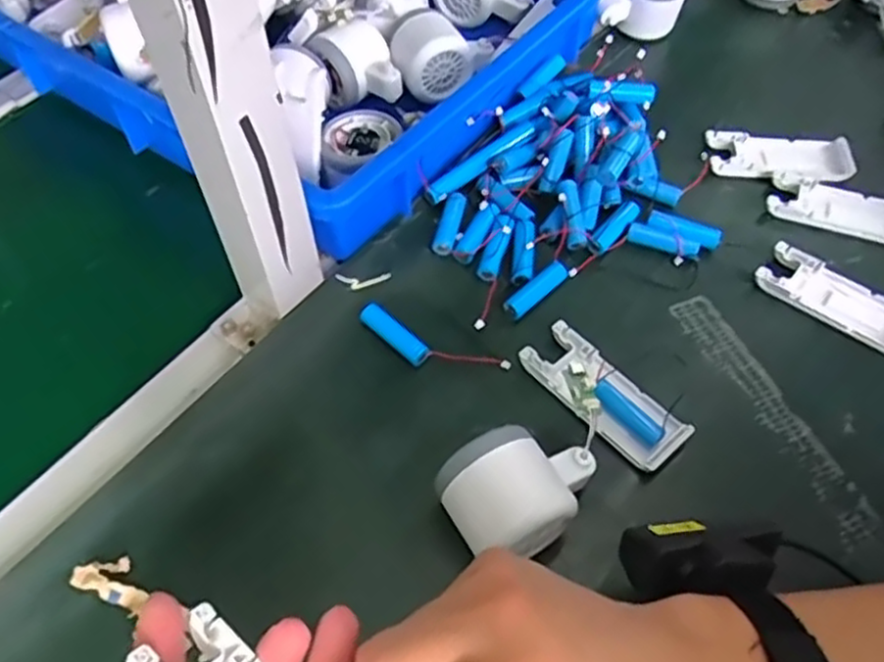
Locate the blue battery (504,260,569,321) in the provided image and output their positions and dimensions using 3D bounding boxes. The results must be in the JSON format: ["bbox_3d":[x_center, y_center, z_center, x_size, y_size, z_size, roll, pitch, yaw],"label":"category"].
[{"bbox_3d":[0.062,-0.027,0.471,0.050,0.014,0.014,-35,62,-22],"label":"blue battery"}]

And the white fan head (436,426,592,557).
[{"bbox_3d":[0.045,0.082,0.380,0.086,0.055,0.061,-27,59,-17],"label":"white fan head"}]

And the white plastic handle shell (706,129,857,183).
[{"bbox_3d":[0.250,-0.130,0.538,0.099,0.011,0.043,8,56,6],"label":"white plastic handle shell"}]

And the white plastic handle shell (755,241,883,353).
[{"bbox_3d":[0.257,-0.019,0.463,0.103,0.012,0.038,35,62,22],"label":"white plastic handle shell"}]

